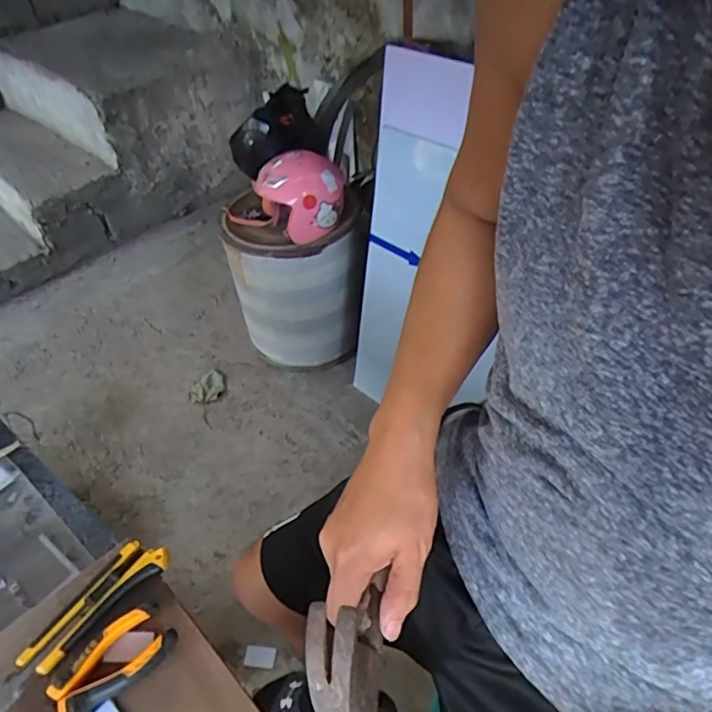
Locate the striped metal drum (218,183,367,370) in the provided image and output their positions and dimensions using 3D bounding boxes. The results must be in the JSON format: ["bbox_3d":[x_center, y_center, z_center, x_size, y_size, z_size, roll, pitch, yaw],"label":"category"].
[{"bbox_3d":[-0.166,-0.226,1.727,0.389,0.452,0.310,-13,44,-11],"label":"striped metal drum"}]

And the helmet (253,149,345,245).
[{"bbox_3d":[-0.137,-0.429,1.489,0.205,0.167,0.175,-26,48,-23],"label":"helmet"}]

